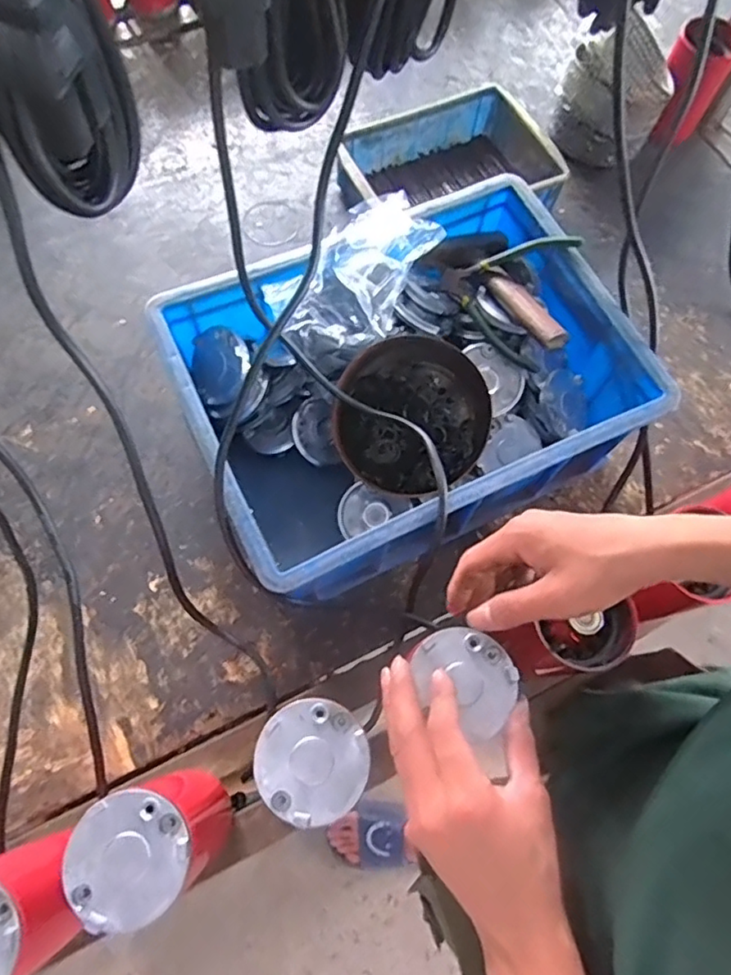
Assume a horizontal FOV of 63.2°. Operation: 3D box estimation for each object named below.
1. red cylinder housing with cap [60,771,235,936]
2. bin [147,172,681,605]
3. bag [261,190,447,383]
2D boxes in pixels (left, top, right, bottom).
[{"bbox_3d":[-0.149,0.257,0.442,0.070,0.171,0.074,1,69,-2],"label":"red cylinder housing with cap"},{"bbox_3d":[0.038,-0.097,0.587,0.393,0.173,0.287,-24,72,-11],"label":"bin"},{"bbox_3d":[-0.005,-0.197,0.556,0.082,0.073,0.181,39,73,10],"label":"bag"}]

